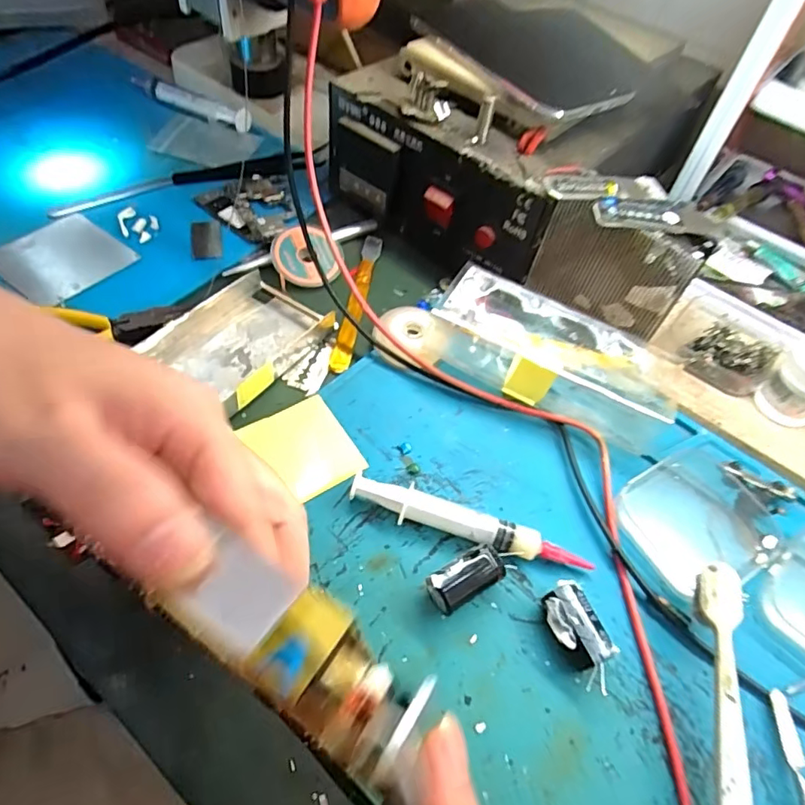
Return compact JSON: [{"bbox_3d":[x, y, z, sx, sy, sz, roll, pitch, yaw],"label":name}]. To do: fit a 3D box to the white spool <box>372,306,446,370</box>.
[{"bbox_3d":[0.004,-0.037,0.321,0.042,0.014,0.037,36,59,19],"label":"white spool"}]

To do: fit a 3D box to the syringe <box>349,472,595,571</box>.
[{"bbox_3d":[0.030,0.058,0.256,0.112,0.014,0.015,18,55,8],"label":"syringe"}]

